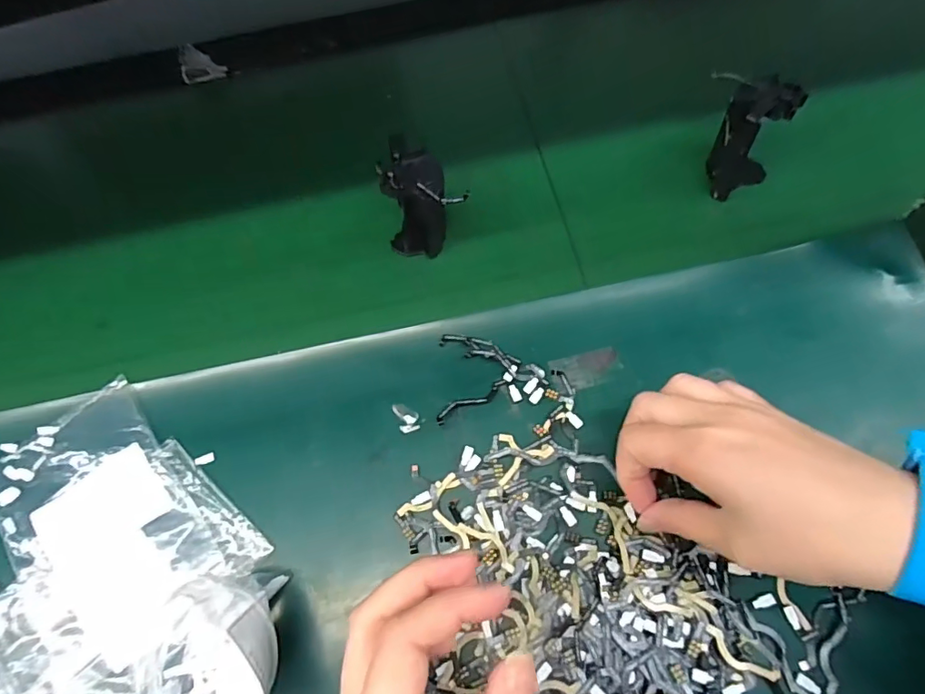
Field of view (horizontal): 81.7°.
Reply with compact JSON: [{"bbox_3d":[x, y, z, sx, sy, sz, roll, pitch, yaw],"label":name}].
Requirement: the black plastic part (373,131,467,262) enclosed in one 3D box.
[{"bbox_3d":[-0.029,-0.094,0.358,0.045,0.087,0.040,-30,68,-9],"label":"black plastic part"}]

